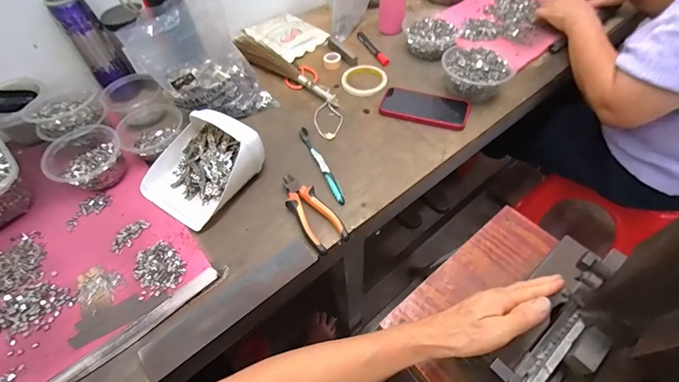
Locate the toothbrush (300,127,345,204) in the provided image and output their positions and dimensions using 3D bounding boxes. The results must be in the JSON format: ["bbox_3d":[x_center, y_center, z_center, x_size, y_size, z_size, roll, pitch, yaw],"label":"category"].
[{"bbox_3d":[-0.033,-0.050,0.584,0.015,0.011,0.178,-22,54,-12],"label":"toothbrush"}]

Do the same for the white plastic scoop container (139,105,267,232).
[{"bbox_3d":[-0.231,-0.047,0.543,0.155,0.082,0.169,25,59,22],"label":"white plastic scoop container"}]

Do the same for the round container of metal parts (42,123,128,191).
[{"bbox_3d":[-0.425,-0.054,0.565,0.112,0.063,0.105,-2,53,3],"label":"round container of metal parts"}]

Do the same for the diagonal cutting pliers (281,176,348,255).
[{"bbox_3d":[-0.046,0.028,0.523,0.056,0.024,0.148,-29,56,-16],"label":"diagonal cutting pliers"}]

